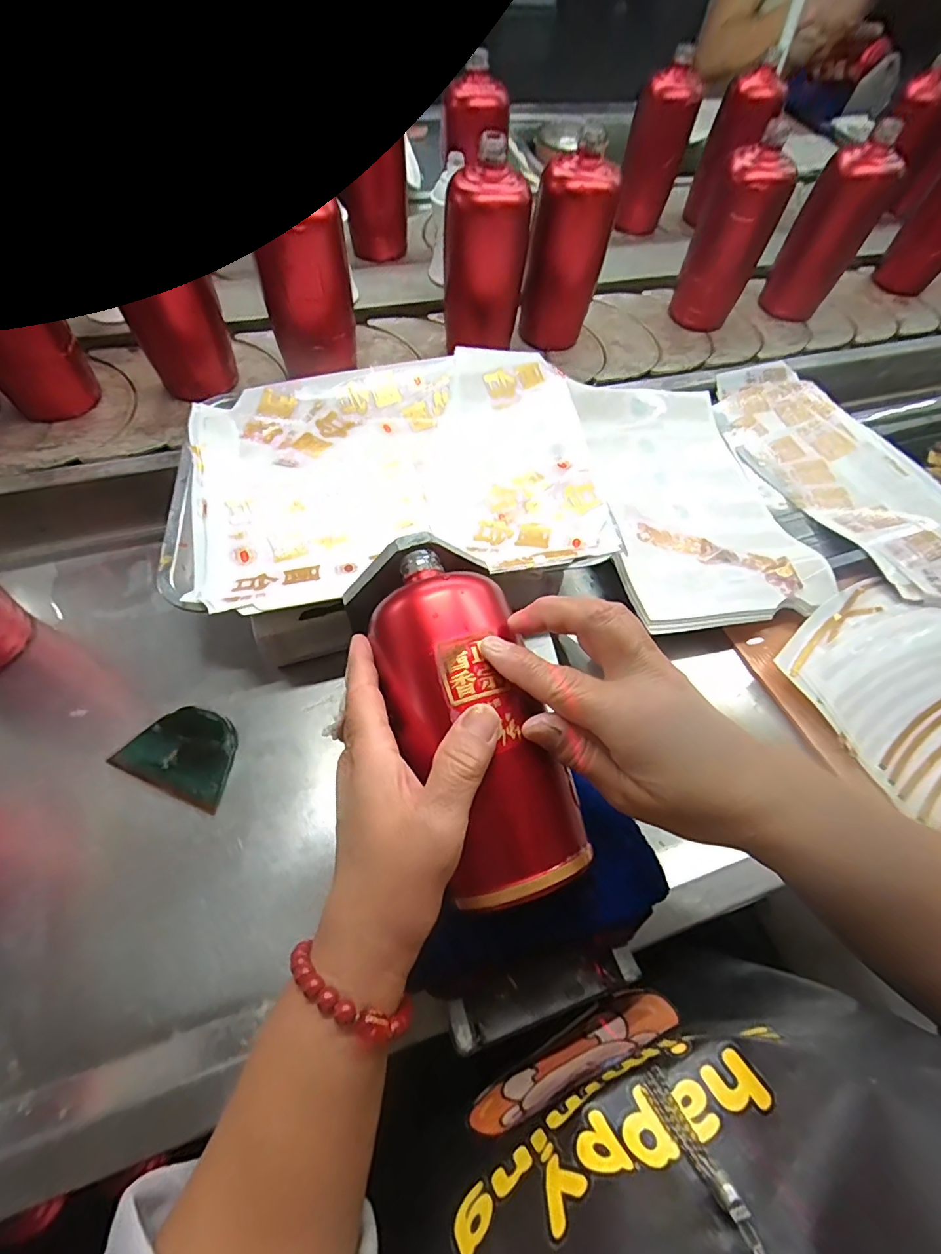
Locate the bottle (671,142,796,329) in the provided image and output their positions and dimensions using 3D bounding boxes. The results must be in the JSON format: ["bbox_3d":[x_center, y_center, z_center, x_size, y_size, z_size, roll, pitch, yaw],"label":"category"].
[{"bbox_3d":[0.312,-0.462,0.610,0.077,0.162,0.073,18,61,7],"label":"bottle"}]

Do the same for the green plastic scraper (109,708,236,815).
[{"bbox_3d":[-0.199,0.087,0.352,0.080,0.011,0.058,22,62,9],"label":"green plastic scraper"}]

